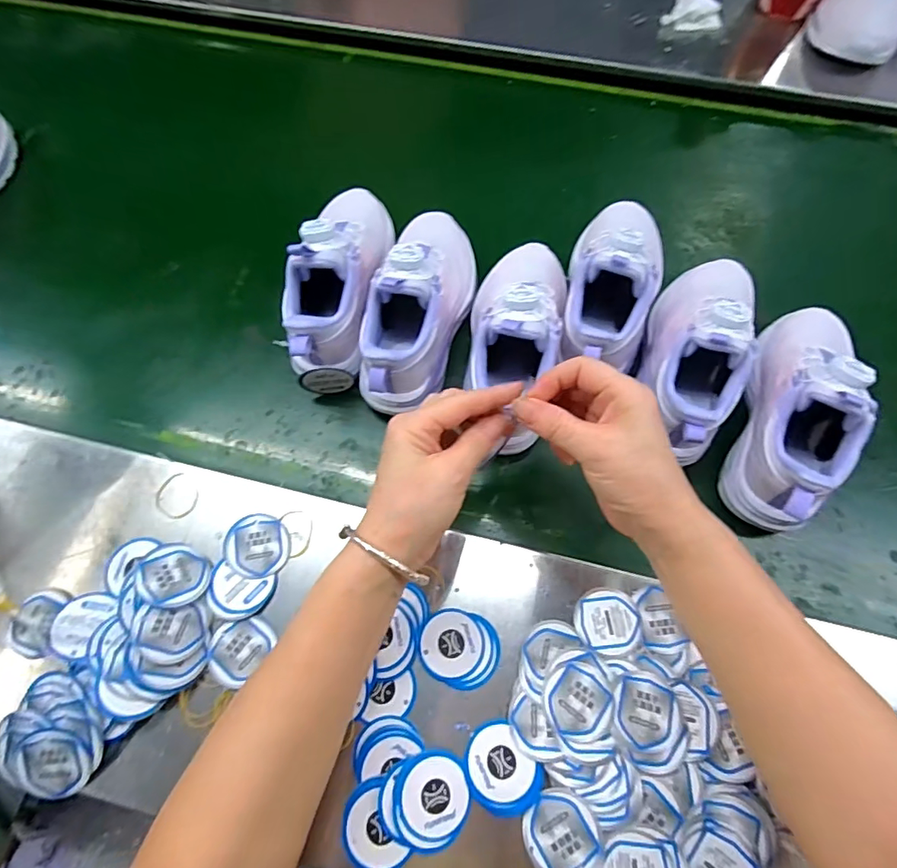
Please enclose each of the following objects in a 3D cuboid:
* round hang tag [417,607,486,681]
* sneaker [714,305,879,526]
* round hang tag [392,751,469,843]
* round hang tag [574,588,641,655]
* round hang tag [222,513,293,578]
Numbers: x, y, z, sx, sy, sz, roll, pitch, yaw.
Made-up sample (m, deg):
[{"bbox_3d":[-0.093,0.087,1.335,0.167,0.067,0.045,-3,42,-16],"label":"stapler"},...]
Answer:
[{"bbox_3d":[0.002,0.154,0.374,0.048,0.004,0.046,1,69,-3],"label":"round hang tag"},{"bbox_3d":[0.286,-0.035,0.413,0.085,0.104,0.215,22,70,5],"label":"sneaker"},{"bbox_3d":[-0.010,0.239,0.336,0.048,0.004,0.048,5,65,-10],"label":"round hang tag"},{"bbox_3d":[0.120,0.139,0.378,0.046,0.004,0.044,1,69,-3],"label":"round hang tag"},{"bbox_3d":[-0.152,0.088,0.404,0.052,0.006,0.047,30,71,8],"label":"round hang tag"}]

